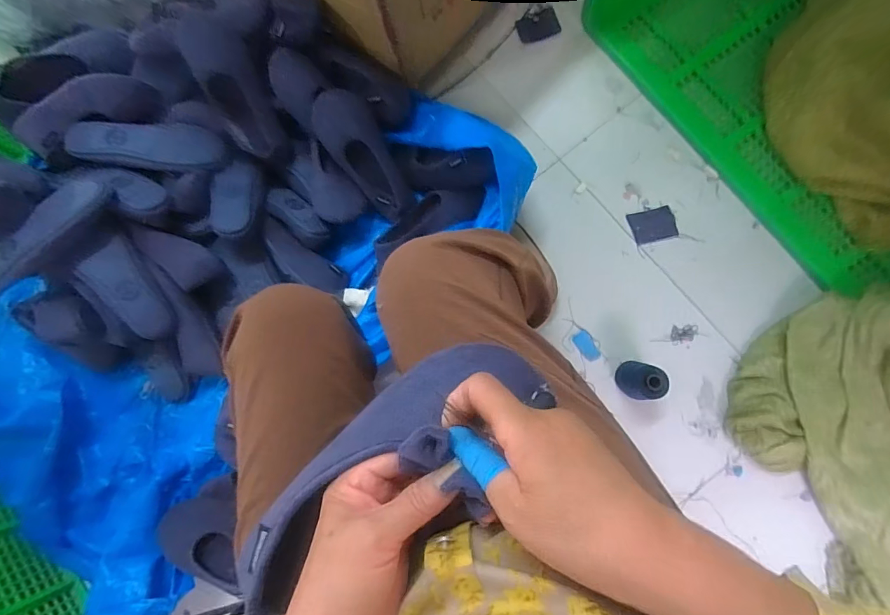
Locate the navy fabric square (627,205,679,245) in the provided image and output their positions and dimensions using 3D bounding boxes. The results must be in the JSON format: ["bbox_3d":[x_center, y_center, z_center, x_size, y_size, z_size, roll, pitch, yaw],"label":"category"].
[{"bbox_3d":[0.383,-0.152,0.801,0.077,0.004,0.061,-13,81,3],"label":"navy fabric square"}]

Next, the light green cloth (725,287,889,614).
[{"bbox_3d":[0.703,0.264,0.644,0.343,0.110,0.576,-29,80,1],"label":"light green cloth"}]

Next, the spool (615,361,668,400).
[{"bbox_3d":[0.318,0.120,0.717,0.055,0.104,0.057,-1,82,5],"label":"spool"}]

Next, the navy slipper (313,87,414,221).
[{"bbox_3d":[-0.146,-0.274,0.796,0.101,0.056,0.244,-34,105,0],"label":"navy slipper"}]

